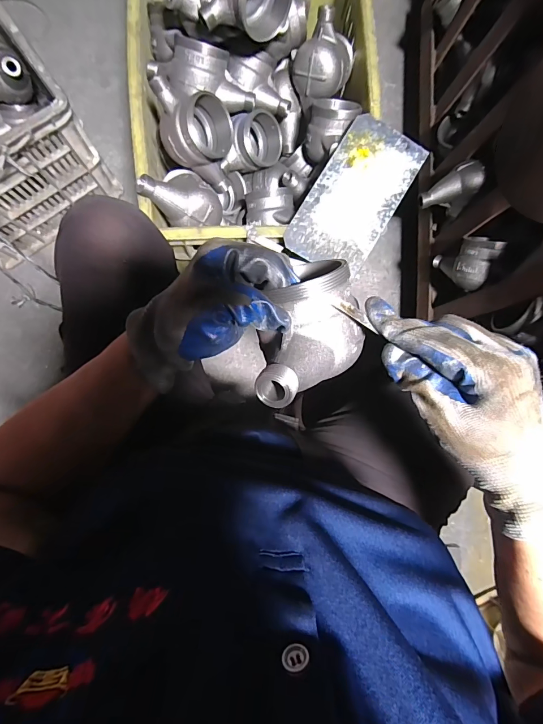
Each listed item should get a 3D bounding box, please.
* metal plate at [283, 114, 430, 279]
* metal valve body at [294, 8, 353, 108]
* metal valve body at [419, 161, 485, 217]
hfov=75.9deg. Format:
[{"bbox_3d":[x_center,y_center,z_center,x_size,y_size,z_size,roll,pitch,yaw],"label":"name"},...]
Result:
[{"bbox_3d":[0.124,-0.242,0.510,0.121,0.006,0.234,31,85,-3],"label":"metal plate"},{"bbox_3d":[0.086,-0.489,0.559,0.091,0.080,0.102,18,86,-4],"label":"metal valve body"},{"bbox_3d":[0.317,-0.294,0.603,0.106,0.063,0.063,-36,71,23],"label":"metal valve body"}]

